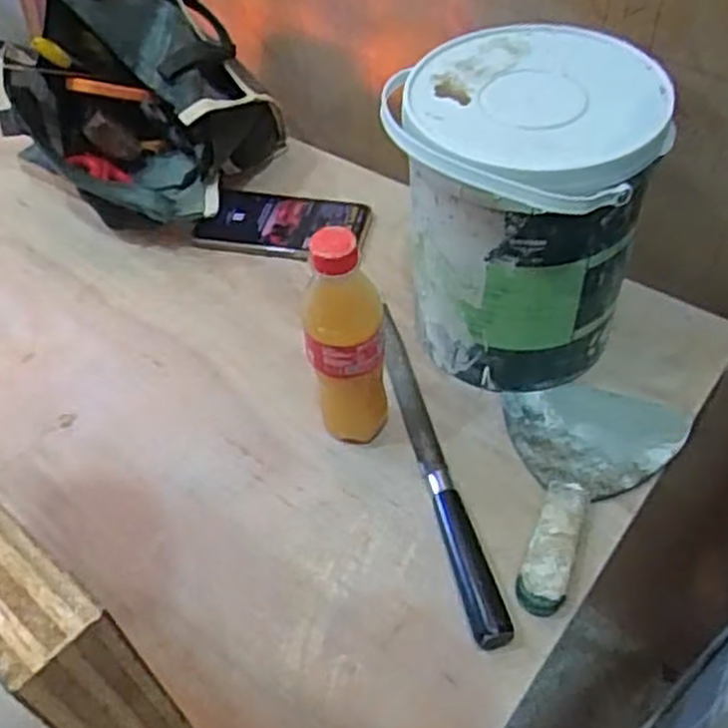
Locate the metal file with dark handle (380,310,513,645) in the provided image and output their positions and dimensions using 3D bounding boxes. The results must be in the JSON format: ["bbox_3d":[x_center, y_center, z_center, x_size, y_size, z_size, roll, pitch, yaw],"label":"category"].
[{"bbox_3d":[0.051,0.071,0.580,0.026,0.023,0.283,-13,51,-6],"label":"metal file with dark handle"}]

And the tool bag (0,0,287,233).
[{"bbox_3d":[-0.218,-0.262,0.770,0.240,0.188,0.232,24,56,22],"label":"tool bag"}]

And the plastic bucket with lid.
[{"bbox_3d":[0.109,-0.103,0.587,0.177,0.223,0.173,2,51,6],"label":"plastic bucket with lid"}]

